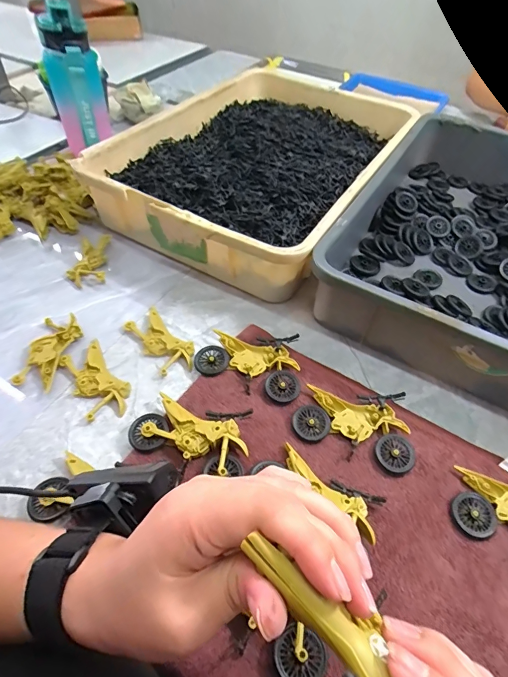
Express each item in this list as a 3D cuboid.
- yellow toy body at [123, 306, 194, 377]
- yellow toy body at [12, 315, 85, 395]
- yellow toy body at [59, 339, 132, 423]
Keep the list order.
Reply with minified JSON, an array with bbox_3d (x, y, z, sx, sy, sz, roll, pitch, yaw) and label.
[{"bbox_3d":[-0.108,0.004,0.454,0.047,0.012,0.096,-34,60,-26],"label":"yellow toy body"},{"bbox_3d":[-0.229,0.013,0.436,0.048,0.013,0.092,8,52,4],"label":"yellow toy body"},{"bbox_3d":[-0.168,0.046,0.417,0.049,0.012,0.098,-29,58,-23],"label":"yellow toy body"}]

